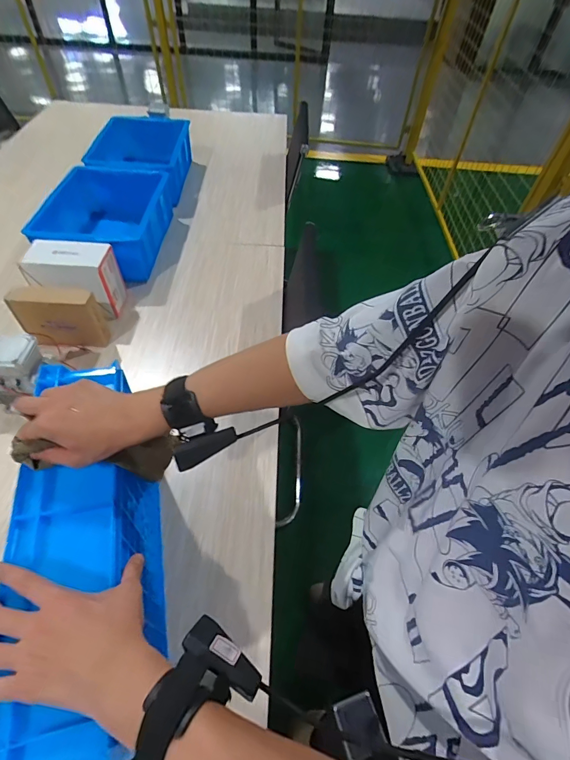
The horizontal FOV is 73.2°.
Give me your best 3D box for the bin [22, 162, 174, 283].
[{"bbox_3d":[-0.546,-0.486,1.182,0.313,0.151,0.416,3,53,-1],"label":"bin"}]

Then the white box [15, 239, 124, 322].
[{"bbox_3d":[-0.540,-0.254,1.002,0.199,0.184,0.107,3,53,-1],"label":"white box"}]

